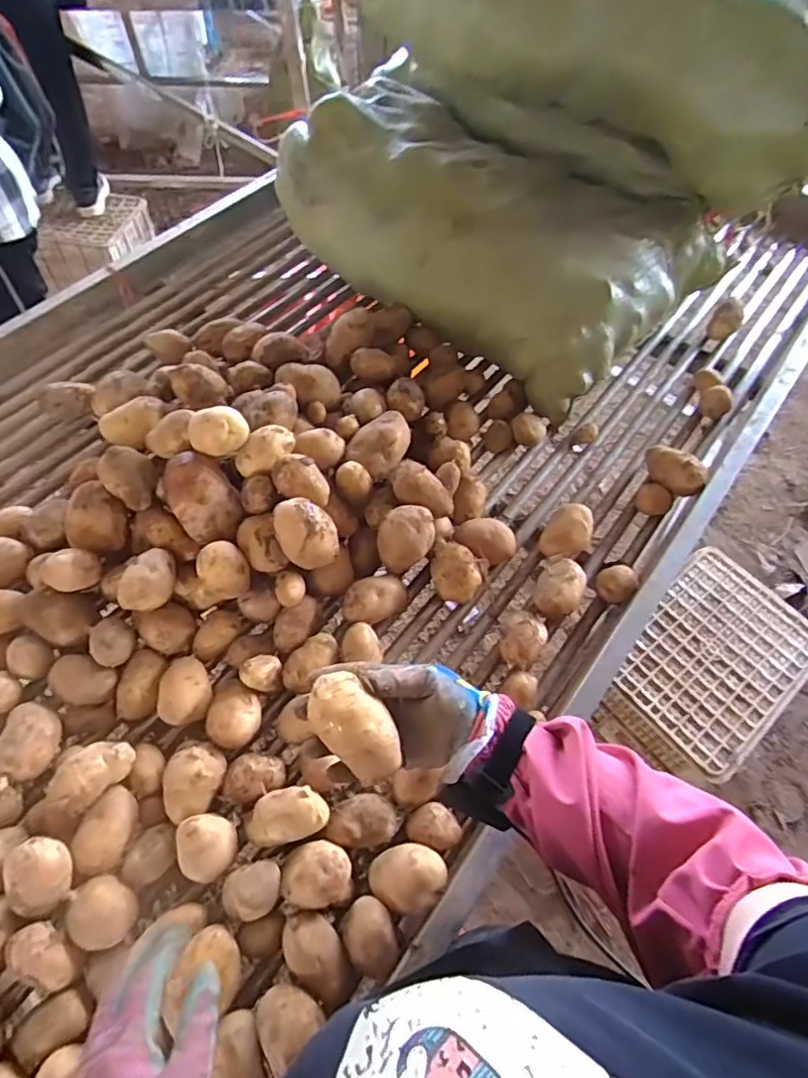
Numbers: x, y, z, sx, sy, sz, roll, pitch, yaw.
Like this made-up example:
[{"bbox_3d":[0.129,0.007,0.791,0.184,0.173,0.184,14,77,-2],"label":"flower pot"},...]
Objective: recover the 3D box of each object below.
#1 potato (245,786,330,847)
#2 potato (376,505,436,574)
[{"bbox_3d":[-0.115,0.270,0.556,0.078,0.036,0.045,-8,58,-10],"label":"potato"},{"bbox_3d":[0.001,0.004,0.703,0.066,0.067,0.062,8,57,0],"label":"potato"}]

